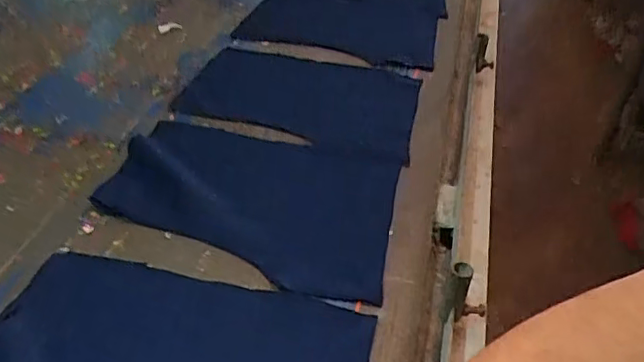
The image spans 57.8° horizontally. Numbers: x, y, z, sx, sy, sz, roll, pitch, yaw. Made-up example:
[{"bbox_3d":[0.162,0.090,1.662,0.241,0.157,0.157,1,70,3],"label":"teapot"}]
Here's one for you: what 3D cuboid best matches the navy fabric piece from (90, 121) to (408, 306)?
[{"bbox_3d":[-0.088,0.016,0.681,0.340,0.010,0.231,9,40,11],"label":"navy fabric piece"}]

